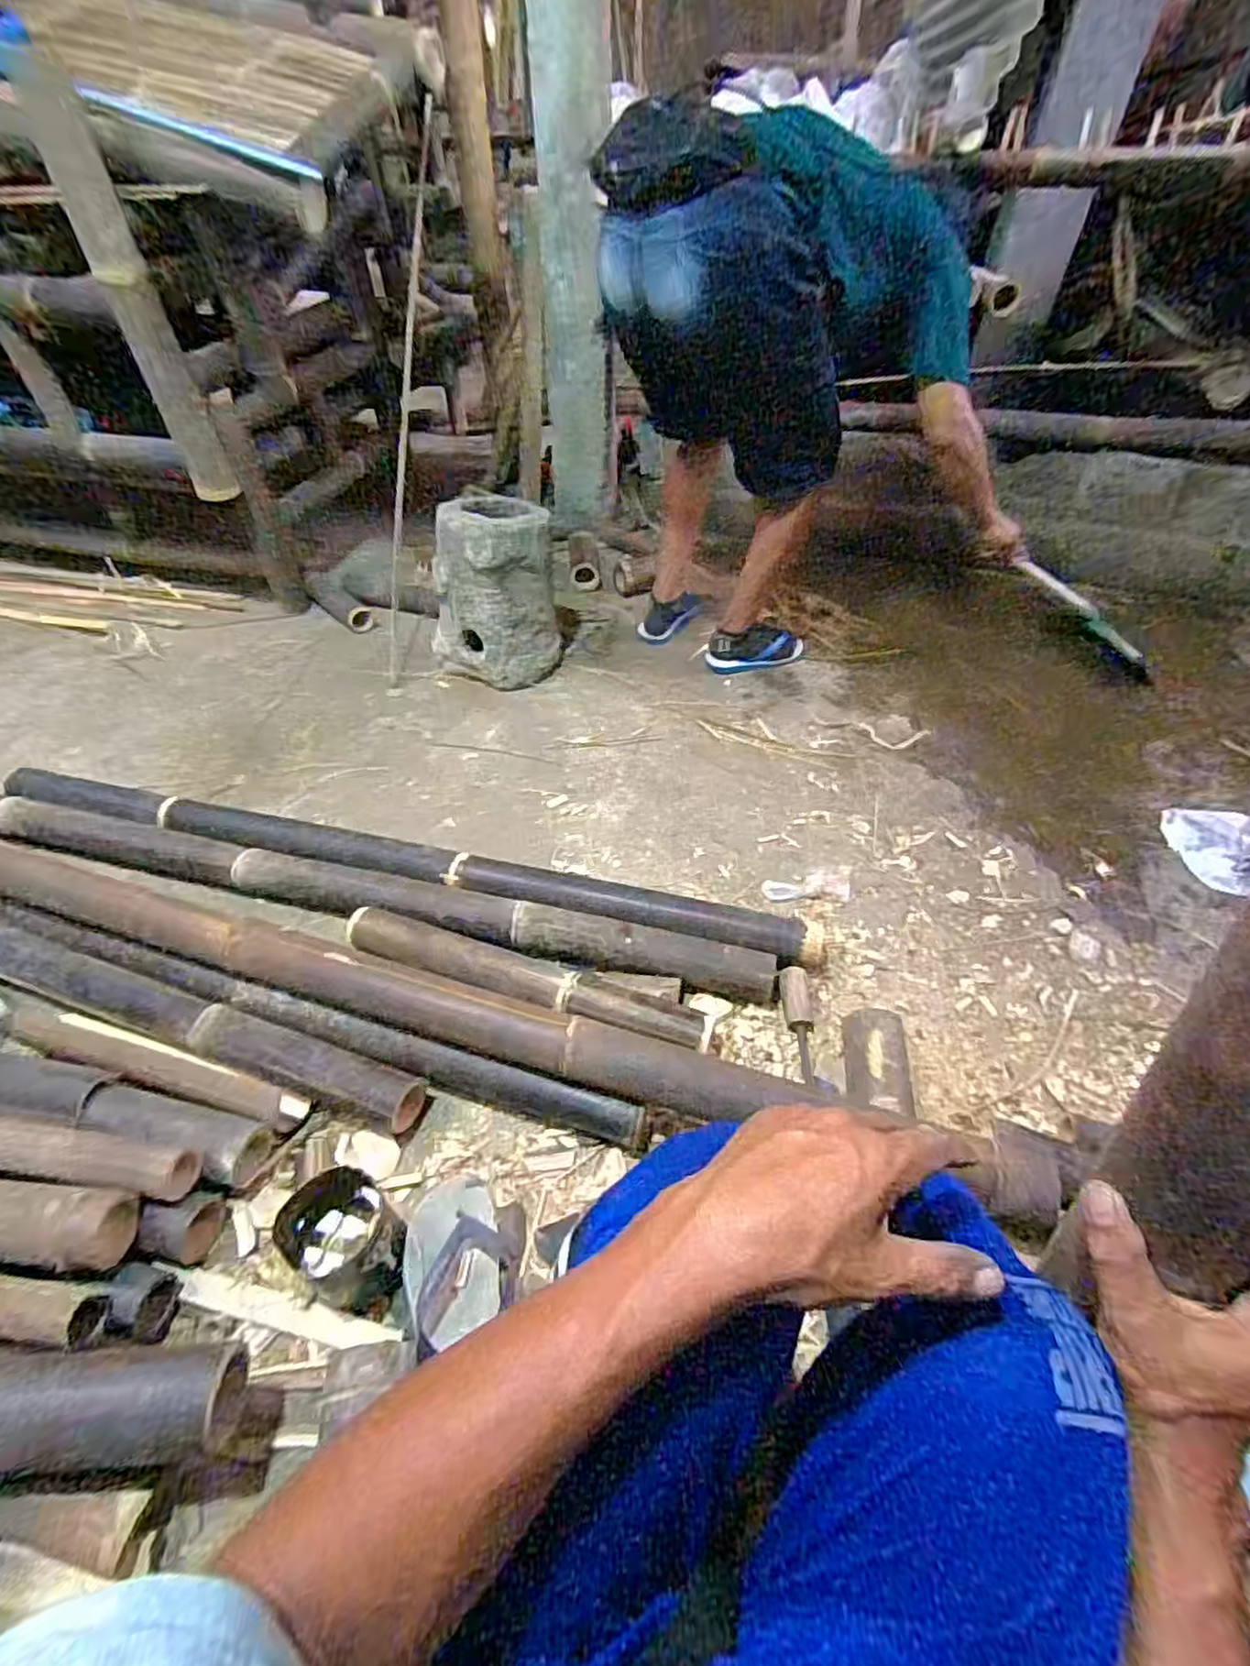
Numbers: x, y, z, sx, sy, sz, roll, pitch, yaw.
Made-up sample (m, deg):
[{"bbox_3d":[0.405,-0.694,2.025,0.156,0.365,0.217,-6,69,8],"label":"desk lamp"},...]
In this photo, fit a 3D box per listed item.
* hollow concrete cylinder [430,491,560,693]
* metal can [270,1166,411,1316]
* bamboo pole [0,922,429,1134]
[{"bbox_3d":[-0.285,-0.540,1.515,0.248,0.357,0.215,20,49,19],"label":"hollow concrete cylinder"},{"bbox_3d":[-0.292,0.431,0.717,0.123,0.105,0.094,30,53,26],"label":"metal can"},{"bbox_3d":[-0.603,0.247,0.915,0.727,0.089,0.079,13,47,13],"label":"bamboo pole"}]

